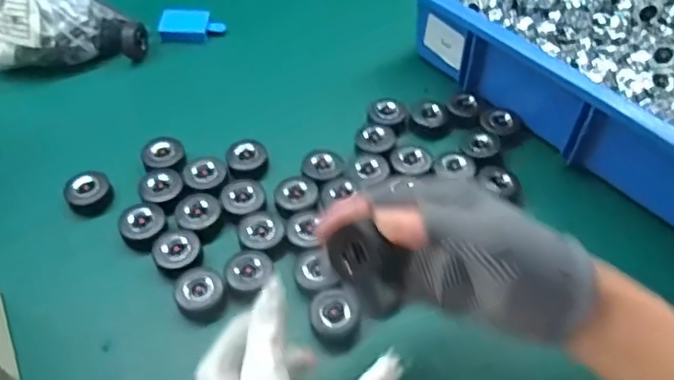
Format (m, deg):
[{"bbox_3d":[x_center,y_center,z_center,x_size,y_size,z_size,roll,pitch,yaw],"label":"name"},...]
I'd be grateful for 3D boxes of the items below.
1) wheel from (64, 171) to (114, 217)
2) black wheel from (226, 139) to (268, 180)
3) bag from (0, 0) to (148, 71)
[{"bbox_3d":[-0.213,0.003,0.506,0.037,0.021,0.035,1,53,-1],"label":"wheel"},{"bbox_3d":[-0.081,-0.027,0.532,0.036,0.019,0.033,1,53,-1],"label":"black wheel"},{"bbox_3d":[-0.304,-0.185,0.601,0.191,0.092,0.092,-11,54,-9],"label":"bag"}]

